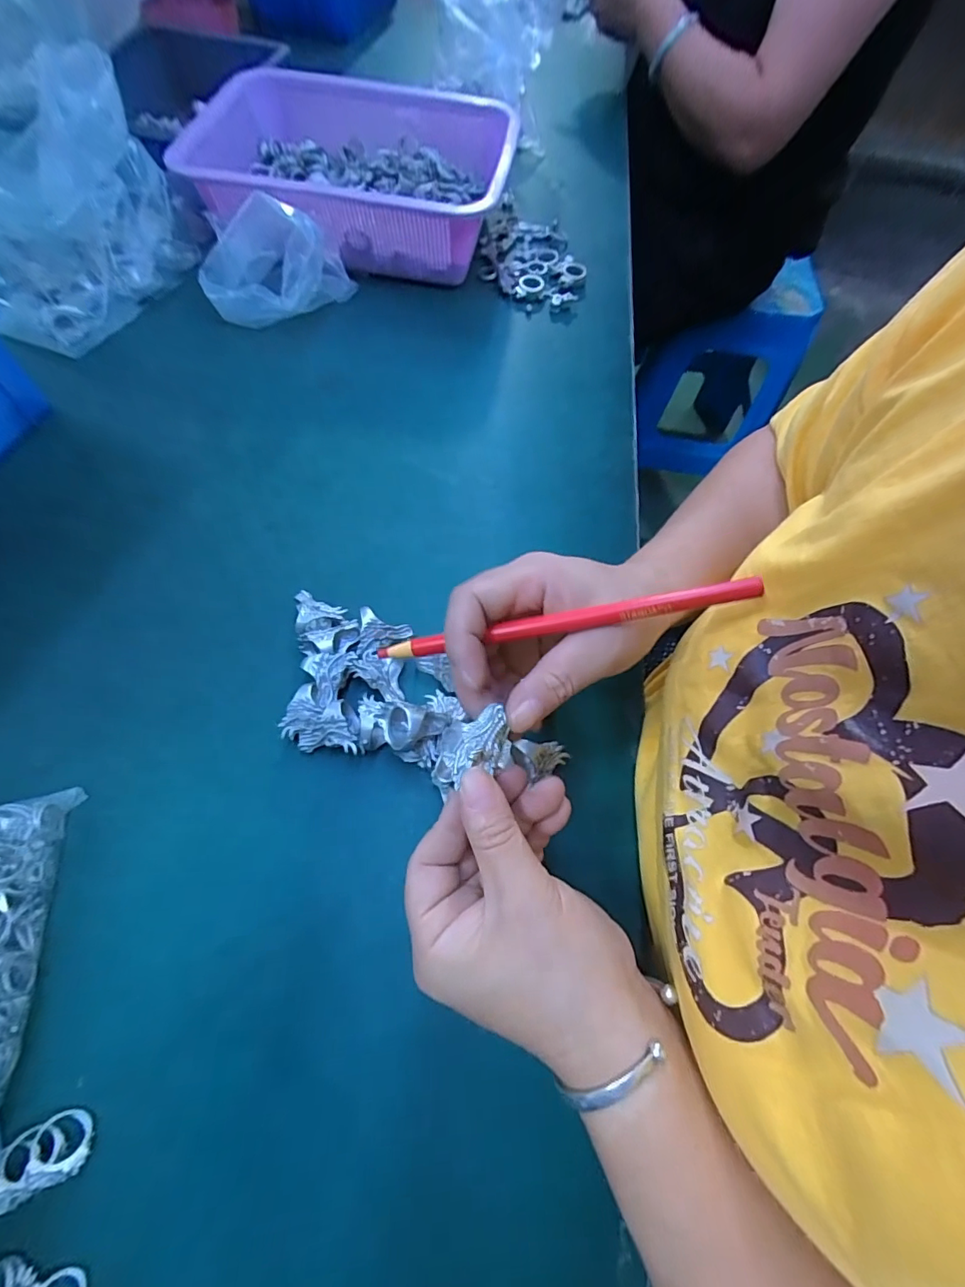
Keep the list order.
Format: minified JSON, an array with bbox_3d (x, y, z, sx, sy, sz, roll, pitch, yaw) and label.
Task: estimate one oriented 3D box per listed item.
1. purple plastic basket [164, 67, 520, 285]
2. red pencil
[{"bbox_3d":[-0.136,-0.450,0.478,0.288,0.084,0.207,10,65,2],"label":"purple plastic basket"},{"bbox_3d":[0.032,-0.009,0.218,0.166,0.005,0.007,-10,64,13],"label":"red pencil"}]

